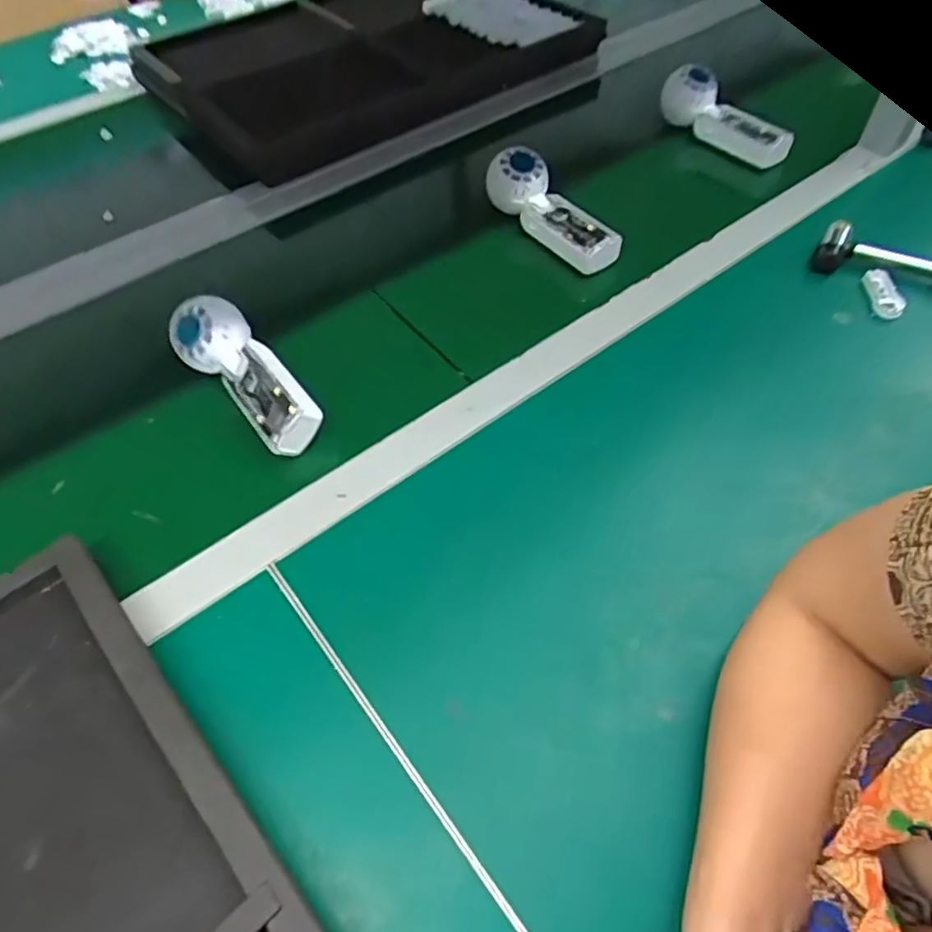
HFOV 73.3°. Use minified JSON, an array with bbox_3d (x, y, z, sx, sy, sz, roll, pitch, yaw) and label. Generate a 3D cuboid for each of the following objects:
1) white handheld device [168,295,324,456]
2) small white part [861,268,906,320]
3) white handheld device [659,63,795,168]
[{"bbox_3d":[-0.180,-0.076,0.516,0.165,0.038,0.058,40,101,15],"label":"white handheld device"},{"bbox_3d":[0.383,-0.161,0.576,0.020,0.015,0.062,5,51,3],"label":"small white part"},{"bbox_3d":[0.311,-0.409,0.755,0.160,0.071,0.059,42,61,13],"label":"white handheld device"}]

